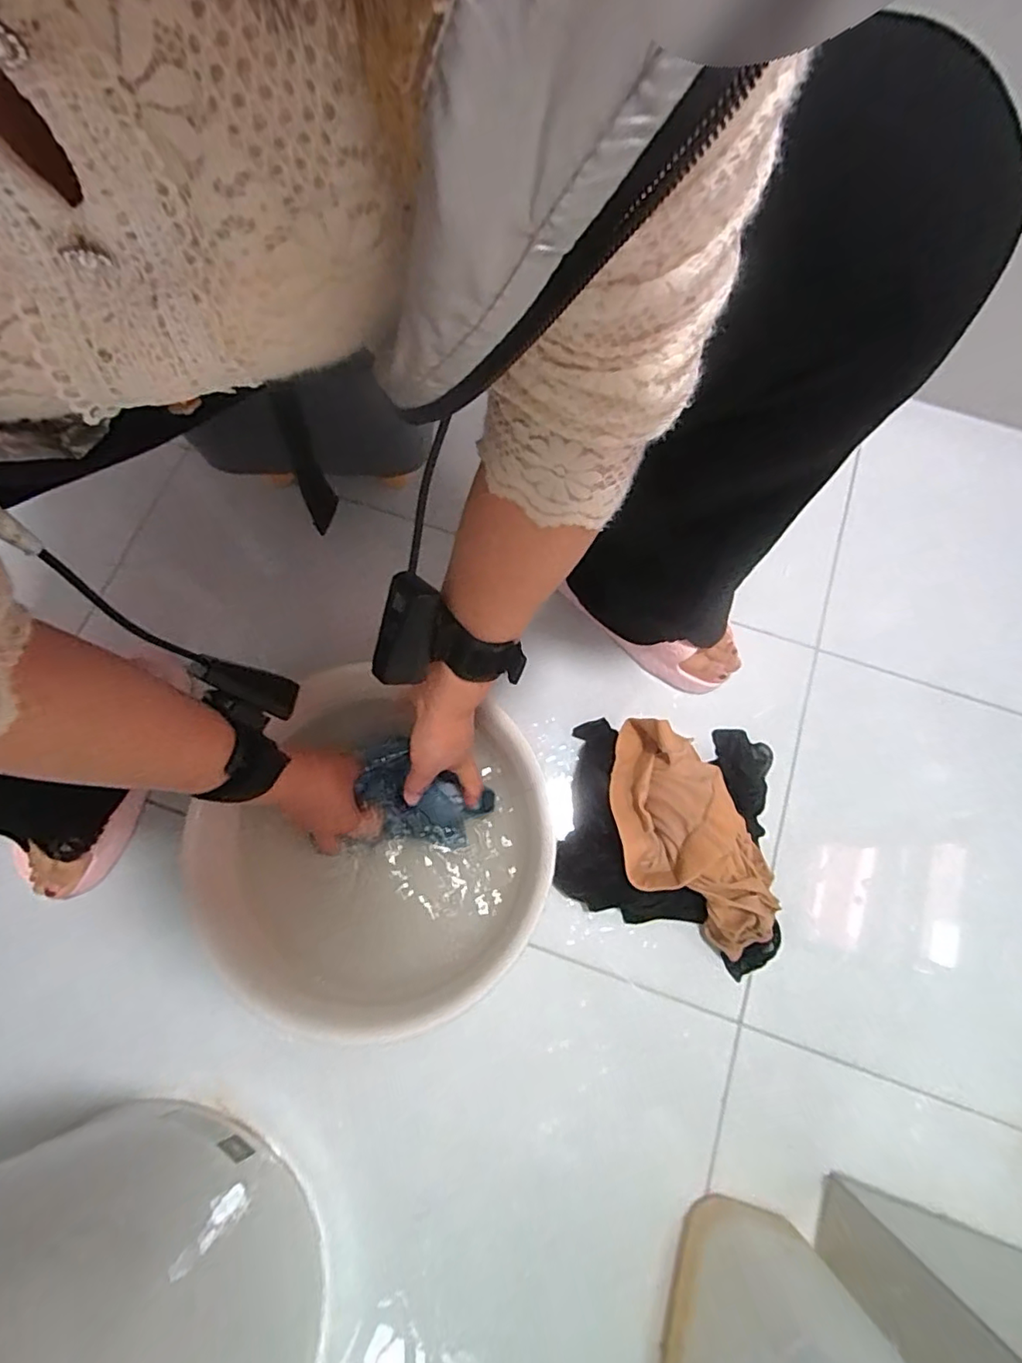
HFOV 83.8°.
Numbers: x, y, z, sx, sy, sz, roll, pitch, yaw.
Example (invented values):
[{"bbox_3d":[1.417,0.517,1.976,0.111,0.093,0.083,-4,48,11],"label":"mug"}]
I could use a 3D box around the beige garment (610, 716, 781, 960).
[{"bbox_3d":[0.160,0.148,0.546,0.128,0.091,0.227,-32,76,-10],"label":"beige garment"}]

